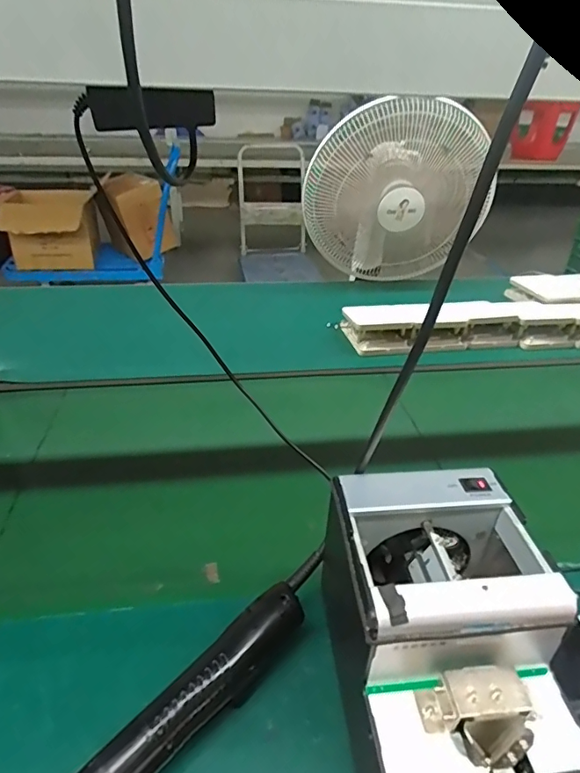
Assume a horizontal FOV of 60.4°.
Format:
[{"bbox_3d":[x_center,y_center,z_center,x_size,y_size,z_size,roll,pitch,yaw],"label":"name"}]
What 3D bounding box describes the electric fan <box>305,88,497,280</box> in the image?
[{"bbox_3d":[0.206,-0.410,1.109,0.346,0.372,0.204,1,32,1],"label":"electric fan"}]

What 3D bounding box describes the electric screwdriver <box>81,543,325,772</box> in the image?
[{"bbox_3d":[-0.071,0.228,0.350,0.037,0.050,0.298,26,40,35],"label":"electric screwdriver"}]

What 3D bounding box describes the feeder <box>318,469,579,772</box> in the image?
[{"bbox_3d":[0.101,0.175,0.349,0.128,0.152,0.176,-3,32,-5],"label":"feeder"}]

